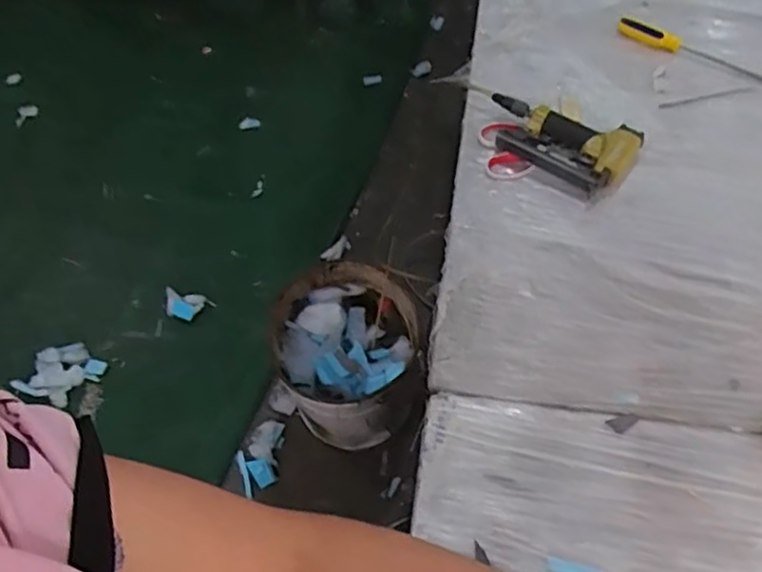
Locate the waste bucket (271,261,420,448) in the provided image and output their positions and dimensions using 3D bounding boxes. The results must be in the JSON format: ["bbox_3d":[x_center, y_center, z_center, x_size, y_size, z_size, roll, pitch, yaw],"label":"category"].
[{"bbox_3d":[-0.068,0.154,1.380,0.277,0.294,0.298,-2,61,3],"label":"waste bucket"}]

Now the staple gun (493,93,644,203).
[{"bbox_3d":[0.282,-0.234,1.057,0.246,0.045,0.140,24,66,16],"label":"staple gun"}]

